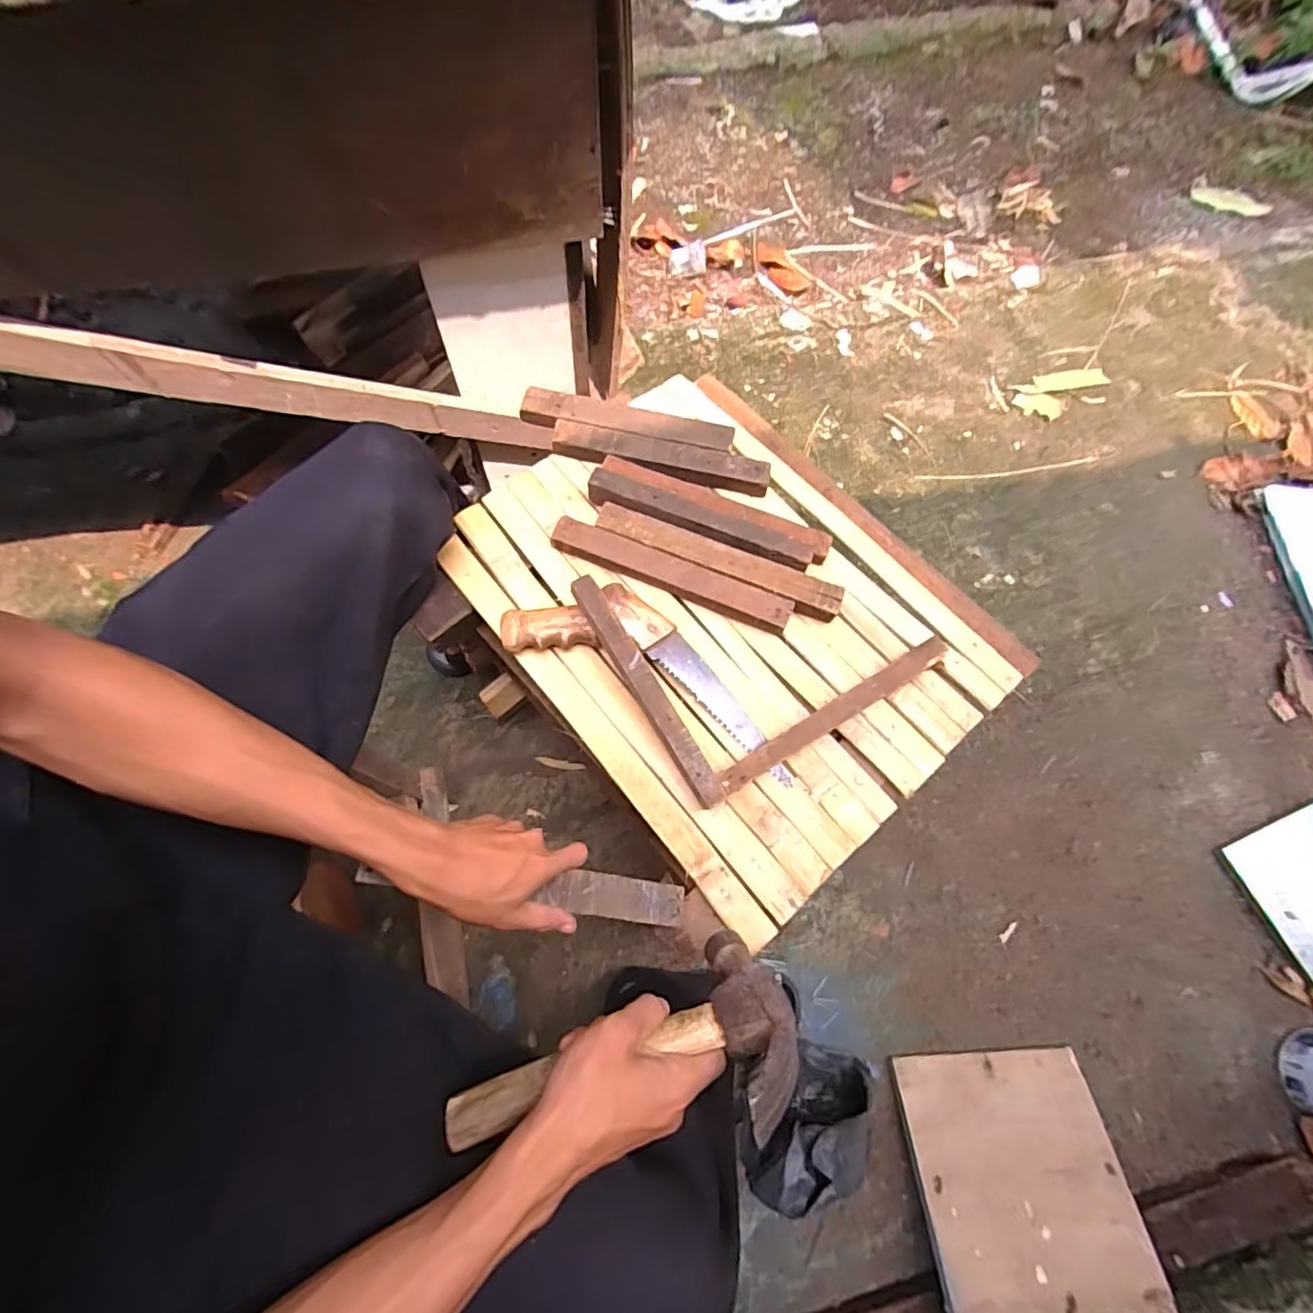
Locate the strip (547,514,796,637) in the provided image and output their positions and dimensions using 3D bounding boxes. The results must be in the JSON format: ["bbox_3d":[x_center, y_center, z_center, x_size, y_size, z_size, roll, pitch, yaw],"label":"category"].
[{"bbox_3d":[0.014,-0.082,0.588,0.248,0.020,0.033,21,70,6],"label":"strip"}]

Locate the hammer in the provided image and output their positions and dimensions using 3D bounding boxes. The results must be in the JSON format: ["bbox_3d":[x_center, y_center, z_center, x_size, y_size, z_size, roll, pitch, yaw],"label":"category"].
[{"bbox_3d":[-0.008,0.256,0.350,0.215,0.115,0.023,-20,113,-25],"label":"hammer"}]

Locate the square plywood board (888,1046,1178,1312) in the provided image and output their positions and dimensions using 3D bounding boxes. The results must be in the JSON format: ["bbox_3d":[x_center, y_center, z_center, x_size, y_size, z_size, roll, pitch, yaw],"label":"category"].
[{"bbox_3d":[0.441,0.630,0.707,0.247,0.021,0.248,-4,50,-1],"label":"square plywood board"}]

